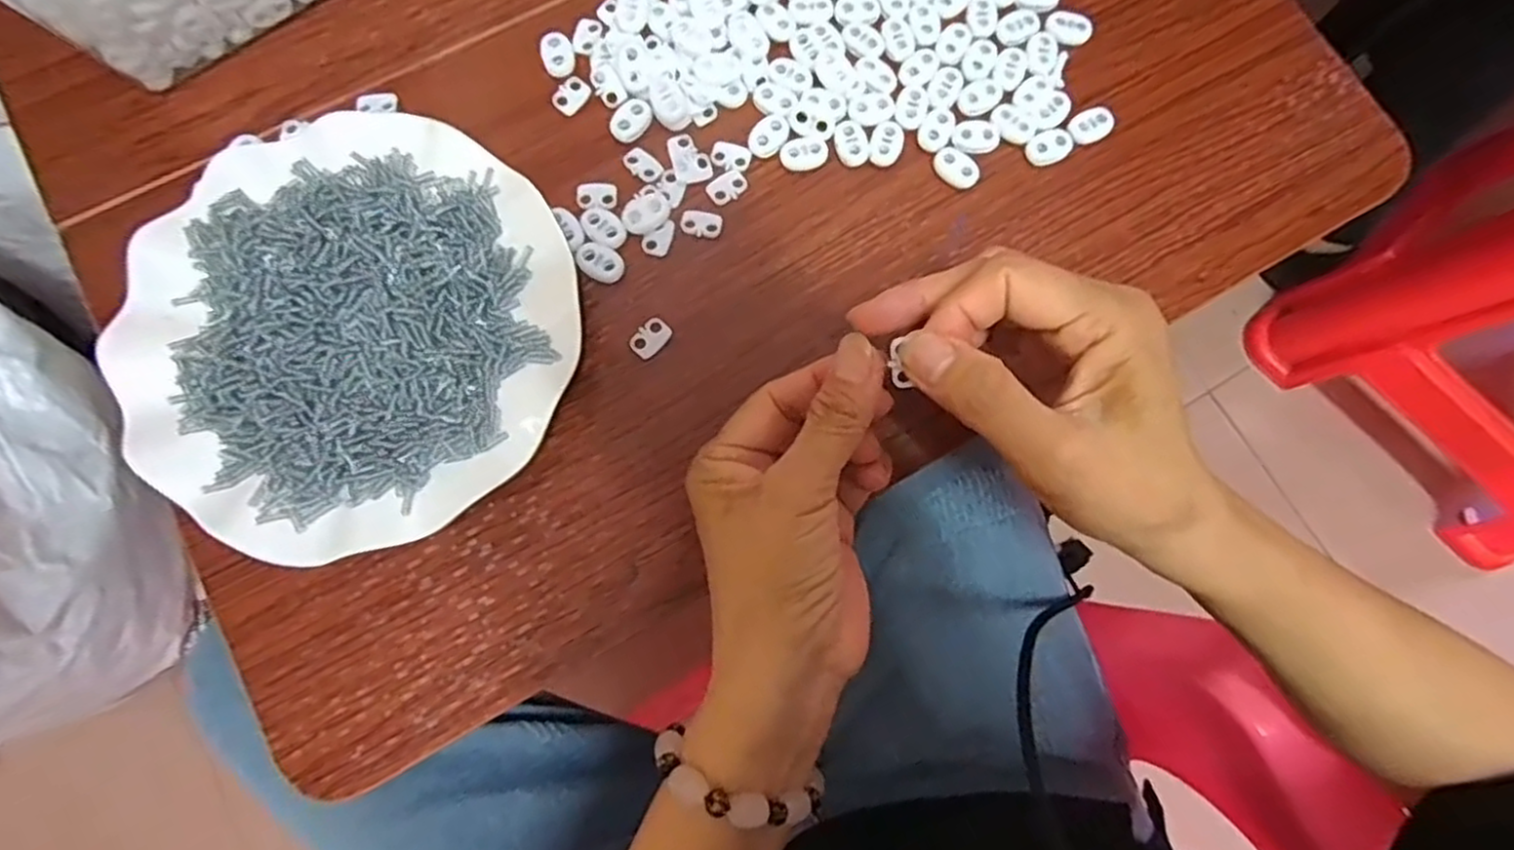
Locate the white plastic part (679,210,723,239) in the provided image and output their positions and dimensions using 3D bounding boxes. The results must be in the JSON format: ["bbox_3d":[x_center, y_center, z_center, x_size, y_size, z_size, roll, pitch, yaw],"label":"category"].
[{"bbox_3d":[-0.026,-0.094,0.329,0.019,0.004,0.012,7,80,0],"label":"white plastic part"}]

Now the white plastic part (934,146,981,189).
[{"bbox_3d":[0.094,-0.122,0.337,0.014,0.006,0.022,-44,83,-8],"label":"white plastic part"}]

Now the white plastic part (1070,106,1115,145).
[{"bbox_3d":[0.161,-0.144,0.343,0.021,0.006,0.016,-36,82,-7],"label":"white plastic part"}]

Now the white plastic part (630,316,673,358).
[{"bbox_3d":[-0.048,-0.040,0.318,0.013,0.004,0.019,40,81,6],"label":"white plastic part"}]

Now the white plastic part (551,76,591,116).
[{"bbox_3d":[-0.089,-0.159,0.340,0.014,0.004,0.018,37,81,5],"label":"white plastic part"}]

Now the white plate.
[{"bbox_3d":[-0.170,-0.042,0.305,0.178,0.028,0.185,0,80,-1],"label":"white plate"}]

